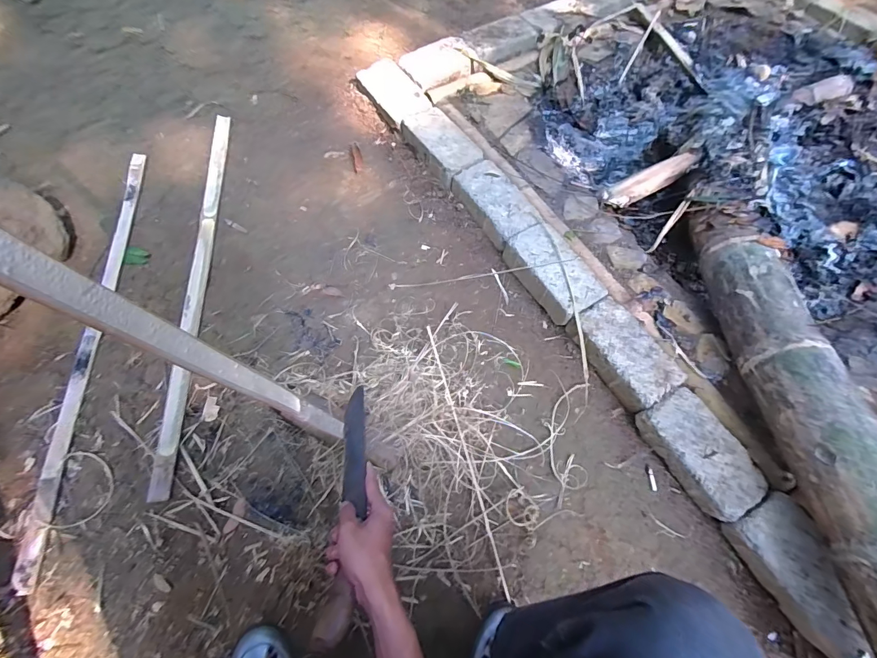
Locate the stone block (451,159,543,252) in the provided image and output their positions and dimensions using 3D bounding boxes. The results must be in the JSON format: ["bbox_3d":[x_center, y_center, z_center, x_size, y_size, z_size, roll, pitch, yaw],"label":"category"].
[{"bbox_3d":[0.133,-0.286,0.915,0.115,0.058,0.208,-32,71,-15],"label":"stone block"}]

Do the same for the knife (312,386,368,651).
[{"bbox_3d":[-0.122,0.220,0.549,0.039,0.033,0.346,-2,36,-3],"label":"knife"}]

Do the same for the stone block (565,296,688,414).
[{"bbox_3d":[0.360,0.049,0.785,0.114,0.073,0.206,-32,71,-15],"label":"stone block"}]

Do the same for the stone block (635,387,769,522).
[{"bbox_3d":[0.455,0.218,0.708,0.102,0.075,0.201,-27,69,-14],"label":"stone block"}]

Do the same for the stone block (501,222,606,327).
[{"bbox_3d":[0.242,-0.115,0.850,0.113,0.078,0.208,-28,70,-14],"label":"stone block"}]

